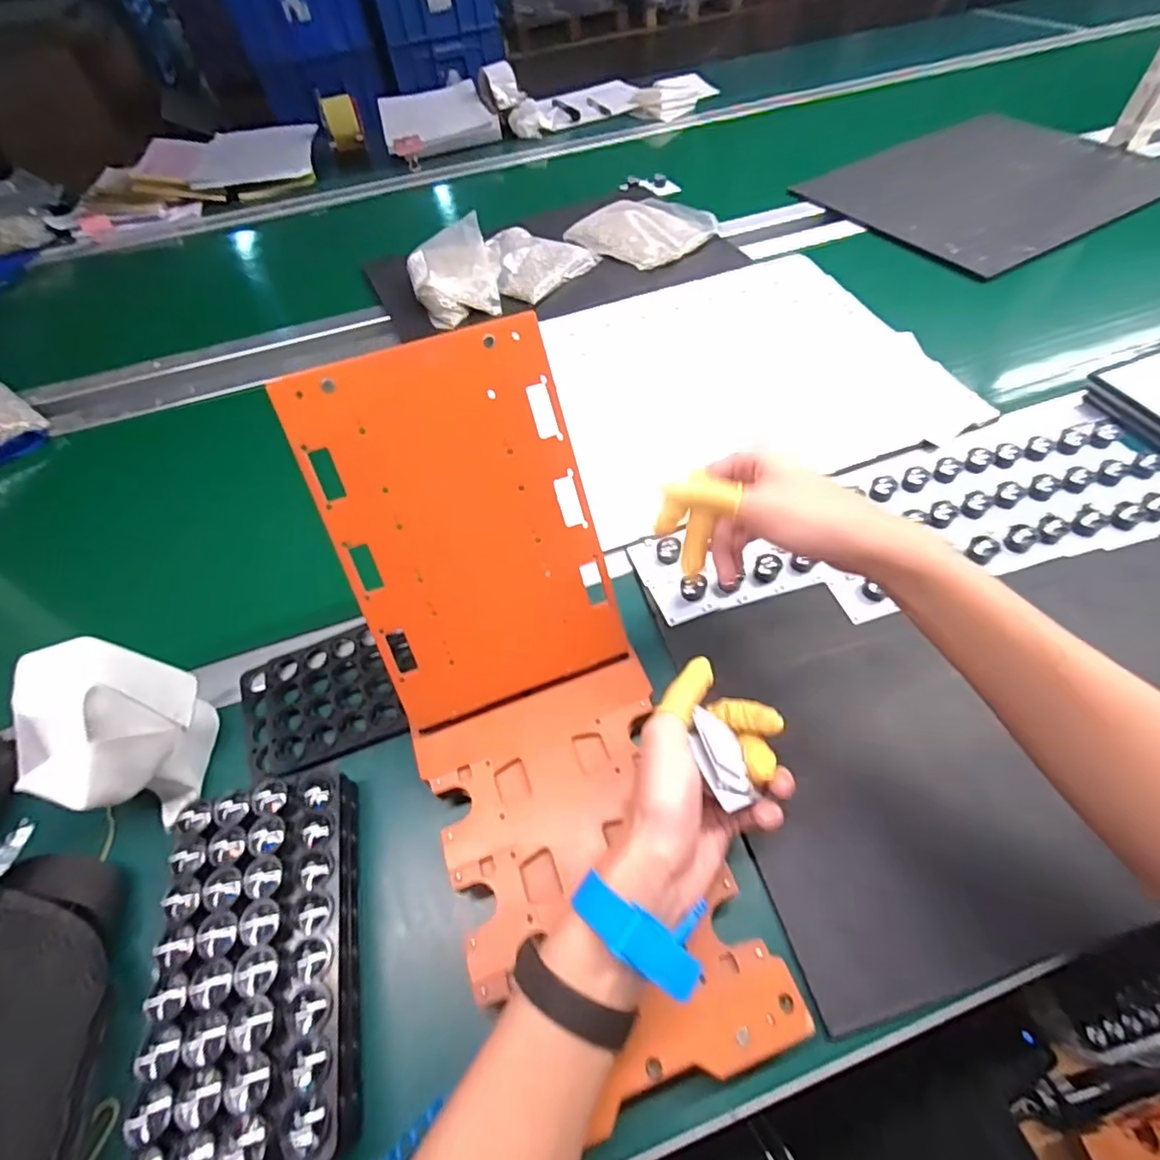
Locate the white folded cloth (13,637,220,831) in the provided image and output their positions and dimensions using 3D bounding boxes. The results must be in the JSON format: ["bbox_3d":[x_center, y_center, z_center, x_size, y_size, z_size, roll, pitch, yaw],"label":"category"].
[{"bbox_3d":[-0.307,0.103,0.374,0.061,0.118,0.098,0,56,4],"label":"white folded cloth"}]

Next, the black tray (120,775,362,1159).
[{"bbox_3d":[-0.185,0.220,0.326,0.097,0.046,0.191,-14,56,-5],"label":"black tray"}]

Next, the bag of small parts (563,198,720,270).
[{"bbox_3d":[0.092,-0.515,0.815,0.165,0.034,0.170,-38,61,-20],"label":"bag of small parts"}]

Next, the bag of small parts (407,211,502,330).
[{"bbox_3d":[-0.172,-0.420,0.764,0.113,0.050,0.171,-19,57,-9],"label":"bag of small parts"}]

